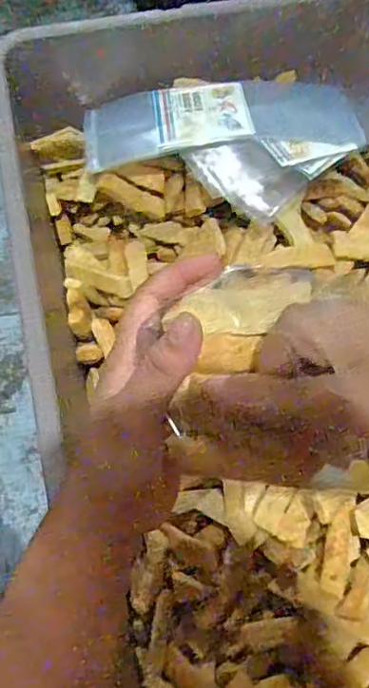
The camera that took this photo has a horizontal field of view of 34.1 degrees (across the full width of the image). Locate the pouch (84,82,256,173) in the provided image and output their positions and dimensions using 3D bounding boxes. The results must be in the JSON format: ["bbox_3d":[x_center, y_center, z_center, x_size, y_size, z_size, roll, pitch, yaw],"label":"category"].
[{"bbox_3d":[-0.016,-0.185,0.497,0.135,0.005,0.079,-15,59,0],"label":"pouch"}]

